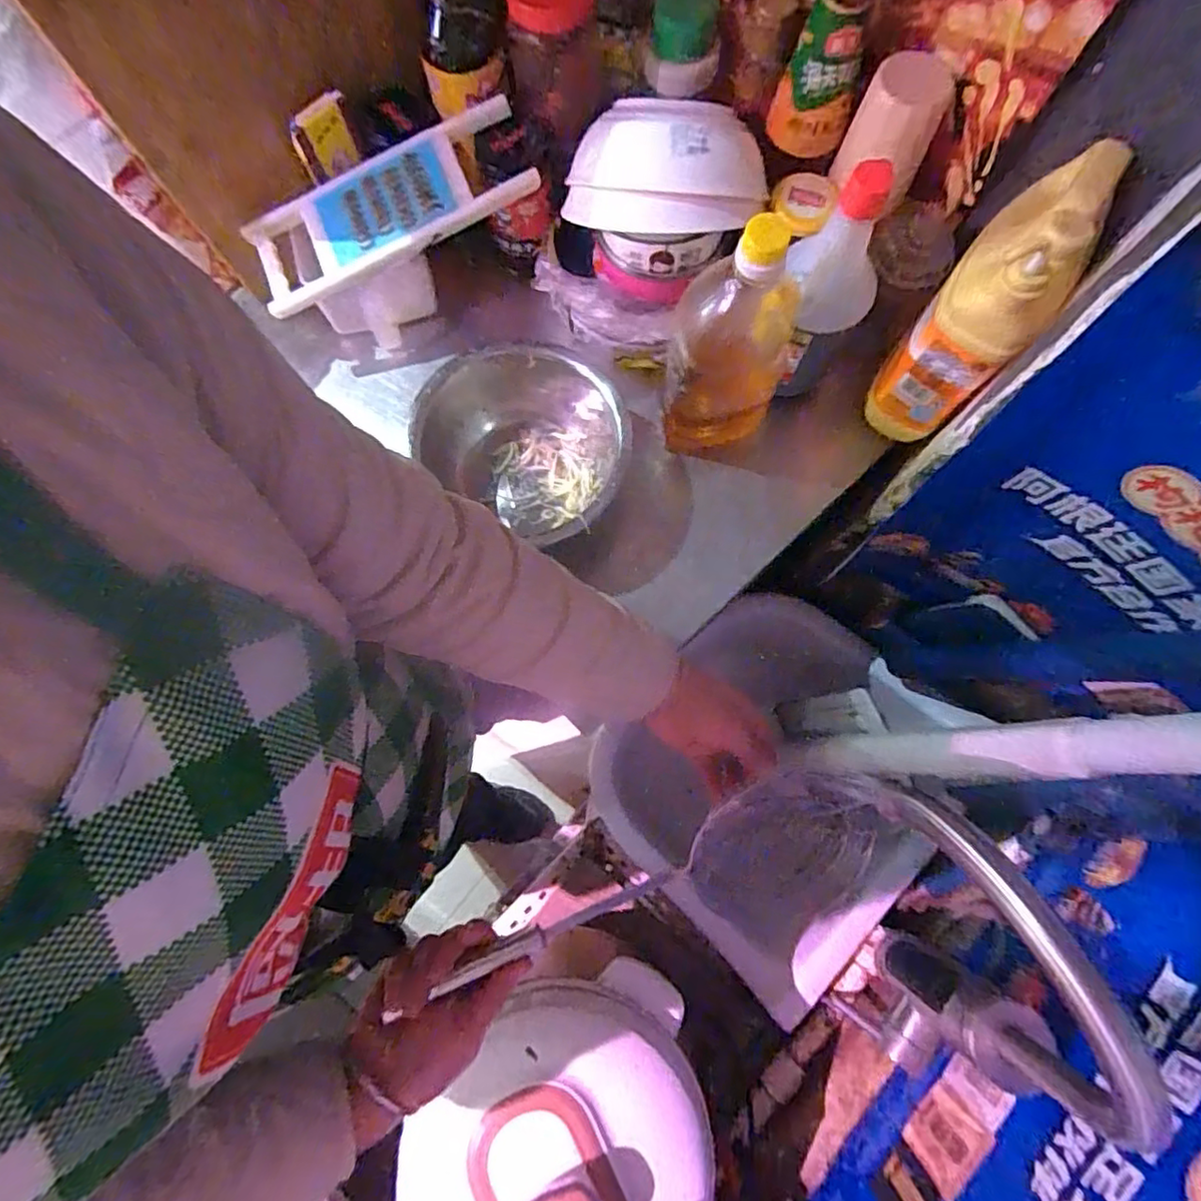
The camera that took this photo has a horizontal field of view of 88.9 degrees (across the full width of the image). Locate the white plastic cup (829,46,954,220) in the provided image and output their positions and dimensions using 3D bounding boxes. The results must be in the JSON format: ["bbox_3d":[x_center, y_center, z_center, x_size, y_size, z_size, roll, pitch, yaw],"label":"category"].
[{"bbox_3d":[0.227,-0.366,0.491,0.065,0.086,0.062,0,77,1],"label":"white plastic cup"}]

